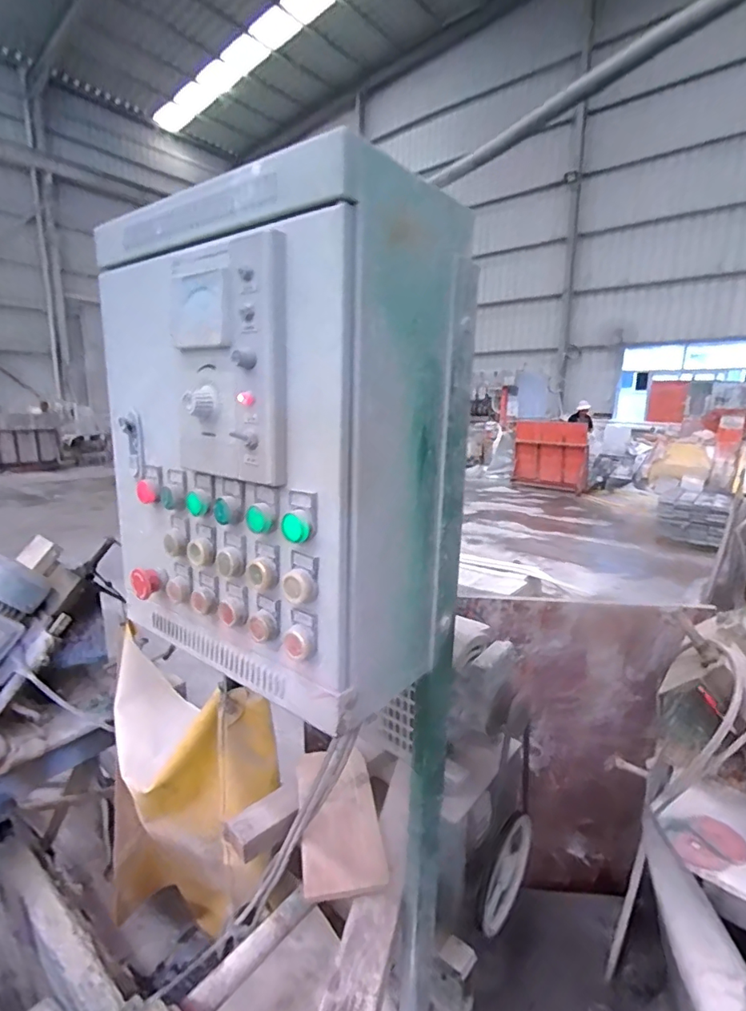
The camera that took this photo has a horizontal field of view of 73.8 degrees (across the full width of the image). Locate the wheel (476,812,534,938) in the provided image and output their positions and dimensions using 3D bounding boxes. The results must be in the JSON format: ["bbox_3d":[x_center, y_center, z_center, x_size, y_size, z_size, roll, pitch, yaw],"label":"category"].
[{"bbox_3d":[0.253,0.688,0.937,0.024,0.192,0.213,9,15,37],"label":"wheel"}]

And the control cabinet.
[{"bbox_3d":[-0.117,-0.061,0.579,0.388,0.474,0.219,9,15,36],"label":"control cabinet"}]

